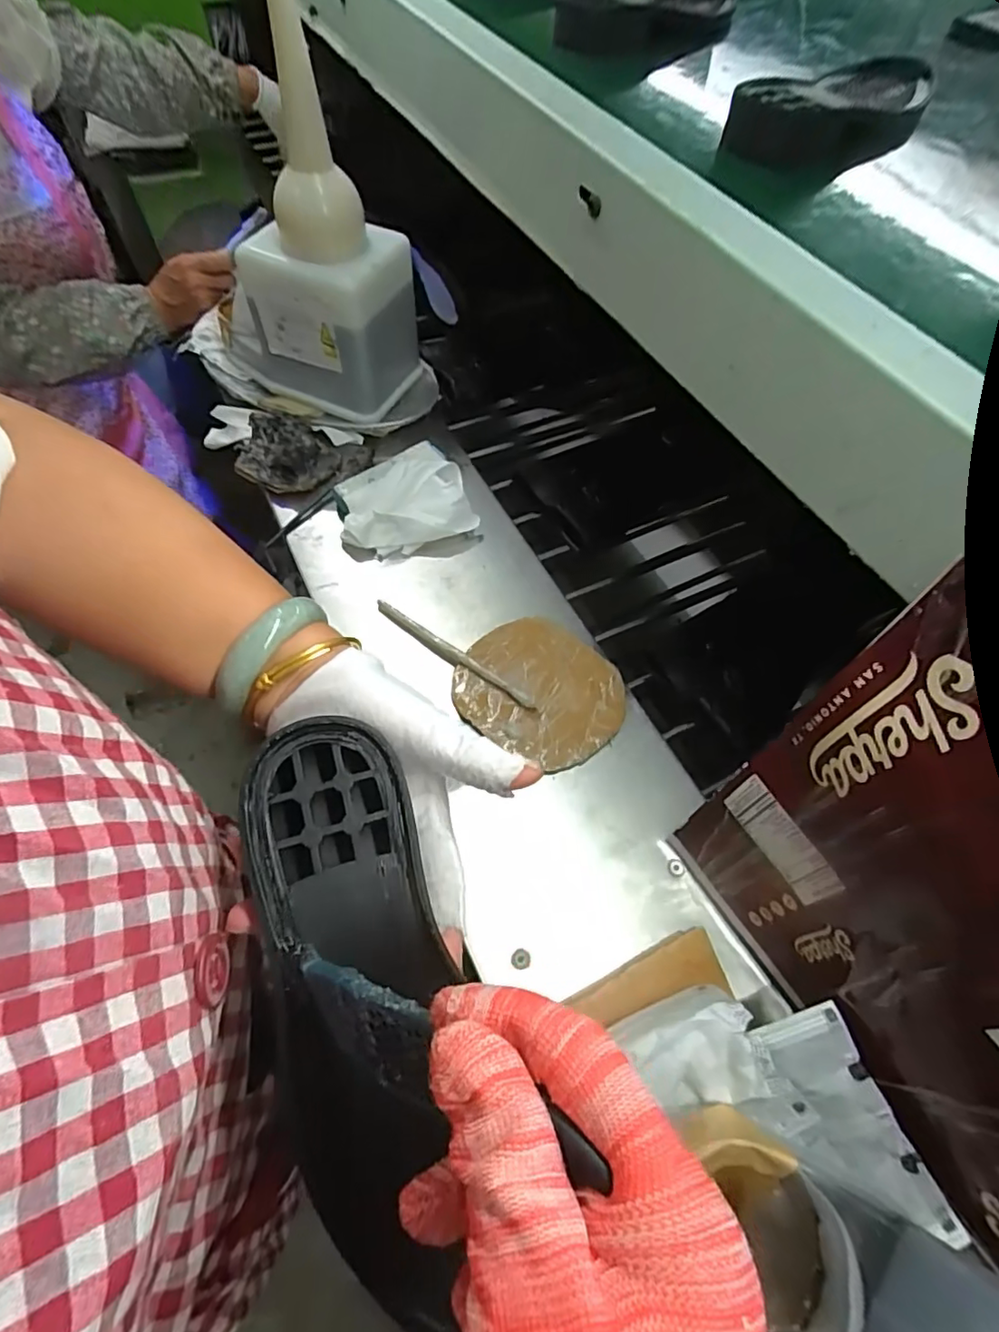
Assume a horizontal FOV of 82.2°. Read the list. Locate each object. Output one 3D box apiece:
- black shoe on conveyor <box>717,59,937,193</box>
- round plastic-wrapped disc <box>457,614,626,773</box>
[{"bbox_3d":[0.265,-0.421,0.441,0.218,0.037,0.092,-35,67,-20],"label":"black shoe on conveyor"},{"bbox_3d":[0.040,0.021,0.544,0.151,0.023,0.139,1,60,-2],"label":"round plastic-wrapped disc"}]

